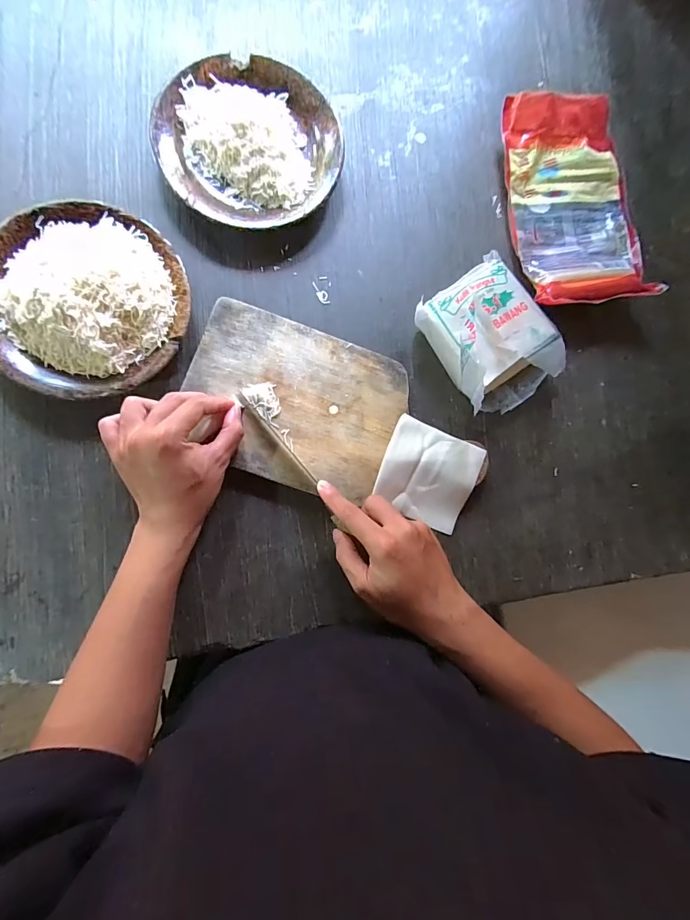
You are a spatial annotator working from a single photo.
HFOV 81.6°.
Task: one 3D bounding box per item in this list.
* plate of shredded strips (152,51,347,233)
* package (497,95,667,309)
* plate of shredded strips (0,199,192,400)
[{"bbox_3d":[-0.097,-0.327,0.413,0.181,0.036,0.169,1,85,-8],"label":"plate of shredded strips"},{"bbox_3d":[0.265,-0.293,0.460,0.152,0.033,0.235,-6,86,-8],"label":"package"},{"bbox_3d":[-0.241,-0.149,0.370,0.180,0.051,0.177,1,85,-8],"label":"plate of shredded strips"}]

